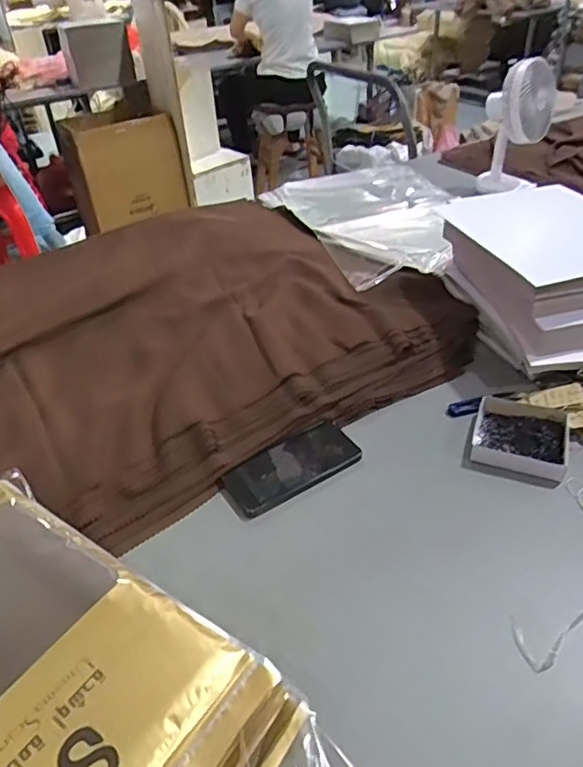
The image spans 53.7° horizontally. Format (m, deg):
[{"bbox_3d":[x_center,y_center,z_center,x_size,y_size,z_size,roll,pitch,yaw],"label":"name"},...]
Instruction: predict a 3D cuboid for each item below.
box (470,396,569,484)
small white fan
[{"bbox_3d":[0.288,0.065,0.724,0.106,0.025,0.126,13,42,20],"label":"box"},{"bbox_3d":[0.483,-0.557,1.235,0.134,0.236,0.130,10,41,17],"label":"small white fan"}]

